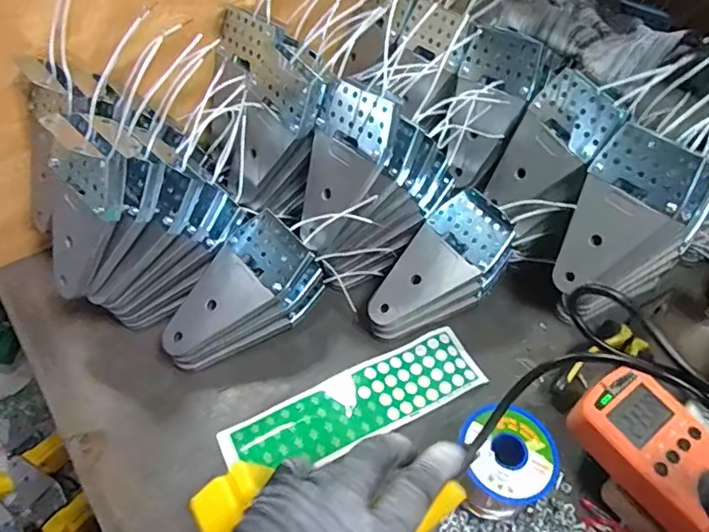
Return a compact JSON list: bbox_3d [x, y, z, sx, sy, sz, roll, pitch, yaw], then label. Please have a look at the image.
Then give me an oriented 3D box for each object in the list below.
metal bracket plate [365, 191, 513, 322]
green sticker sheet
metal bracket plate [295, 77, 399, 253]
[{"bbox_3d":[0.069,-0.003,0.452,0.141,0.014,0.068,-42,62,-1],"label":"metal bracket plate"},{"bbox_3d":[0.003,0.112,0.433,0.216,0.009,0.062,-19,56,-18],"label":"green sticker sheet"},{"bbox_3d":[-0.013,-0.075,0.412,0.063,0.130,0.015,39,29,23],"label":"metal bracket plate"}]

